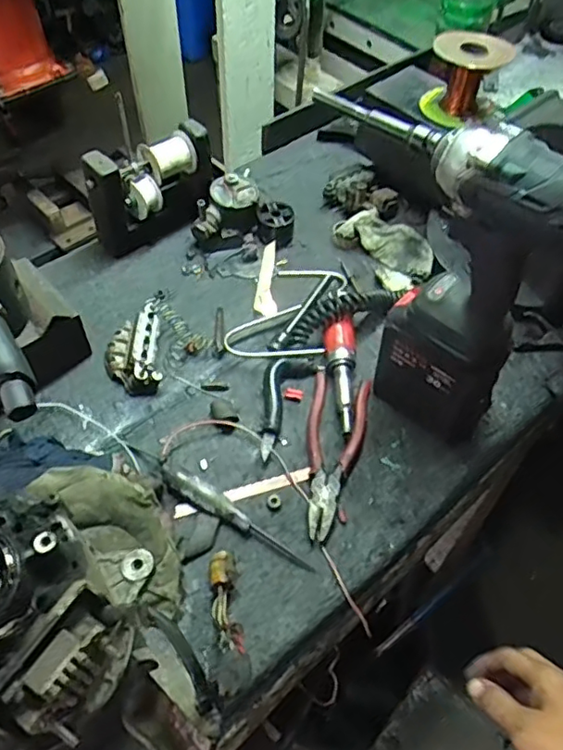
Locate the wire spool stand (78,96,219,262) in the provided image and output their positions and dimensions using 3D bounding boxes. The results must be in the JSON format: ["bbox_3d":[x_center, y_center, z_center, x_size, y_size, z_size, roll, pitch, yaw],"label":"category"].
[{"bbox_3d":[-0.173,-0.250,0.796,0.172,0.153,0.063,-31,61,-22],"label":"wire spool stand"}]

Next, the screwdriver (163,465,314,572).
[{"bbox_3d":[-0.046,0.141,0.595,0.173,0.027,0.024,27,58,17],"label":"screwdriver"}]

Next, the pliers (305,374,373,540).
[{"bbox_3d":[0.054,0.083,0.643,0.067,0.016,0.195,10,54,6],"label":"pliers"}]

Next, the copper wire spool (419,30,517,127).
[{"bbox_3d":[0.225,-0.376,0.751,0.084,0.089,0.078,1,54,-1],"label":"copper wire spool"}]

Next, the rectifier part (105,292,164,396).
[{"bbox_3d":[-0.176,-0.036,0.703,0.070,0.037,0.127,-4,54,-5],"label":"rectifier part"}]

